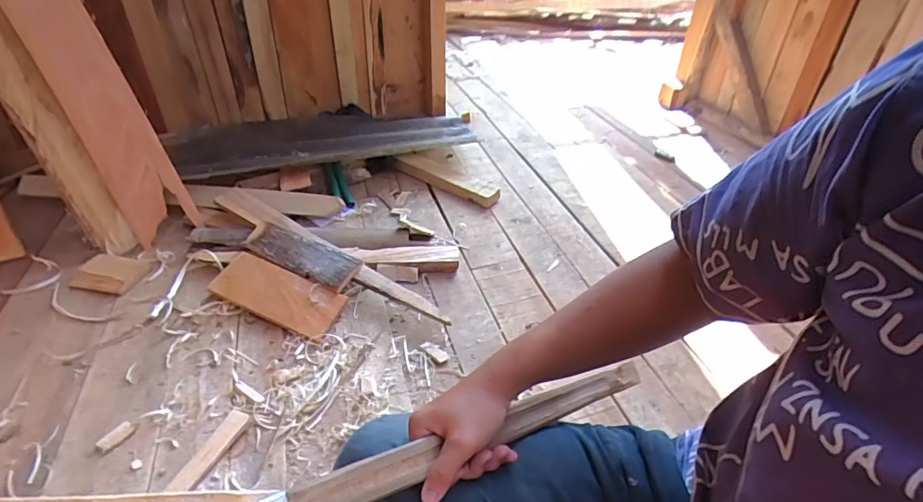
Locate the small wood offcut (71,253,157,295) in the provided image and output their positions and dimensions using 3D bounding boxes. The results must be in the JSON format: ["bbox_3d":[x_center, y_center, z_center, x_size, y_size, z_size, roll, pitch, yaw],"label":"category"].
[{"bbox_3d":[-0.670,0.040,0.912,0.120,0.021,0.089,7,36,7],"label":"small wood offcut"}]

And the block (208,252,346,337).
[{"bbox_3d":[-0.328,0.076,0.850,0.235,0.015,0.093,22,58,16],"label":"block"}]

